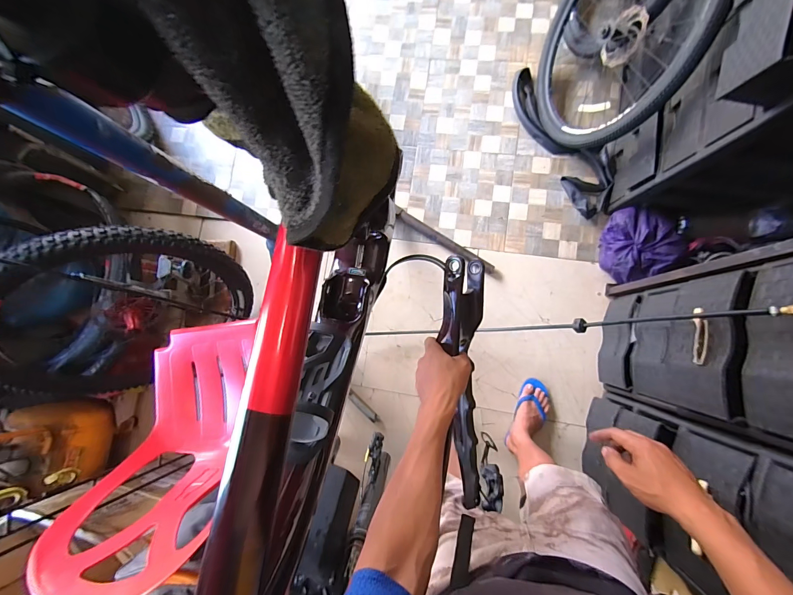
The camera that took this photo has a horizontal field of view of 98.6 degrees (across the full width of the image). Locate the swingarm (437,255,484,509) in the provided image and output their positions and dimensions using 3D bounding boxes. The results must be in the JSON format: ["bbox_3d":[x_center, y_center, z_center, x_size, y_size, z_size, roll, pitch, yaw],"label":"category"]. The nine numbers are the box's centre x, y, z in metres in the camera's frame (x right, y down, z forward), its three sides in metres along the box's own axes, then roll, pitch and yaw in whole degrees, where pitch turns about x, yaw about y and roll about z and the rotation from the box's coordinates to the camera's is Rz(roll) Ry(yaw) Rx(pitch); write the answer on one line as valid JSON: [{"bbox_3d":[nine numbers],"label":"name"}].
[{"bbox_3d":[0.129,0.171,0.642,0.082,0.108,0.493,-3,103,7],"label":"swingarm"}]

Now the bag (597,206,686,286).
[{"bbox_3d":[0.848,-0.193,1.210,0.227,0.139,0.240,-18,82,5],"label":"bag"}]

